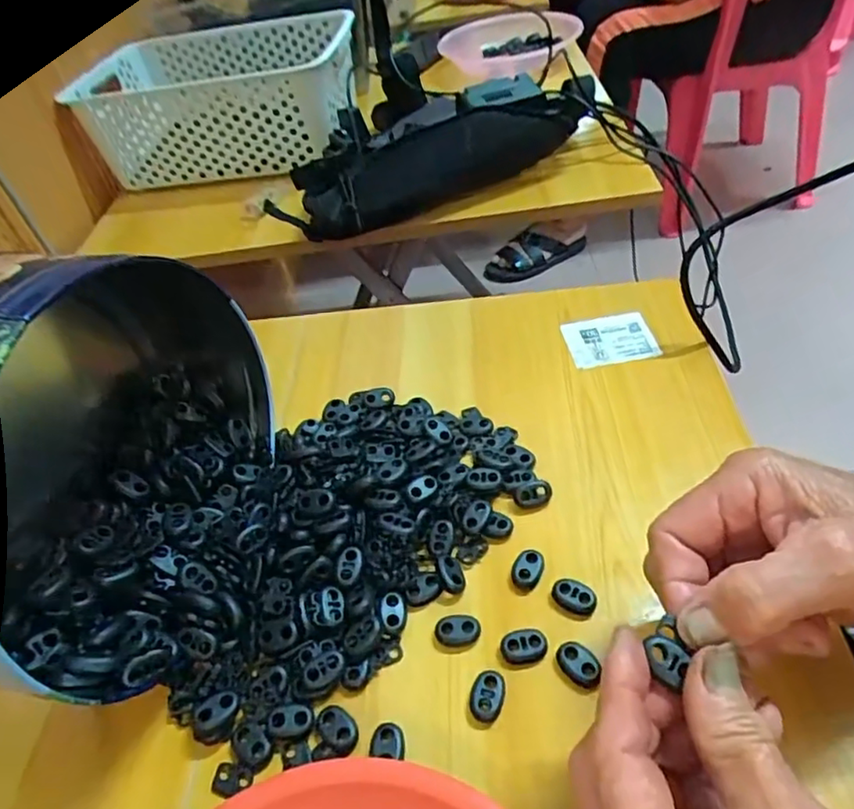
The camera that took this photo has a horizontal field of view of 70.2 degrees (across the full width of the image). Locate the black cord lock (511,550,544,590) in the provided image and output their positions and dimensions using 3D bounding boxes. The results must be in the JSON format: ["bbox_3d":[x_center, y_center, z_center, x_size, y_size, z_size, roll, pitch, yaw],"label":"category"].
[{"bbox_3d":[0.052,0.086,0.317,0.015,0.005,0.022,12,48,21],"label":"black cord lock"}]

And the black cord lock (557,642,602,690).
[{"bbox_3d":[0.070,0.120,0.282,0.014,0.006,0.021,-33,49,-23],"label":"black cord lock"}]

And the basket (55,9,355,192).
[{"bbox_3d":[-0.250,-0.384,0.762,0.318,0.123,0.246,-6,44,4],"label":"basket"}]

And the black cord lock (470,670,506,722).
[{"bbox_3d":[0.027,0.133,0.278,0.015,0.006,0.022,5,45,15],"label":"black cord lock"}]

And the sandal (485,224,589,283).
[{"bbox_3d":[0.249,-0.342,1.375,0.235,0.099,0.075,-18,46,1],"label":"sandal"}]

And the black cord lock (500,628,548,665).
[{"bbox_3d":[0.046,0.115,0.290,0.021,0.005,0.015,-10,44,-1],"label":"black cord lock"}]

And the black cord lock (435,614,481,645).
[{"bbox_3d":[0.015,0.111,0.301,0.022,0.005,0.015,-5,44,5],"label":"black cord lock"}]

